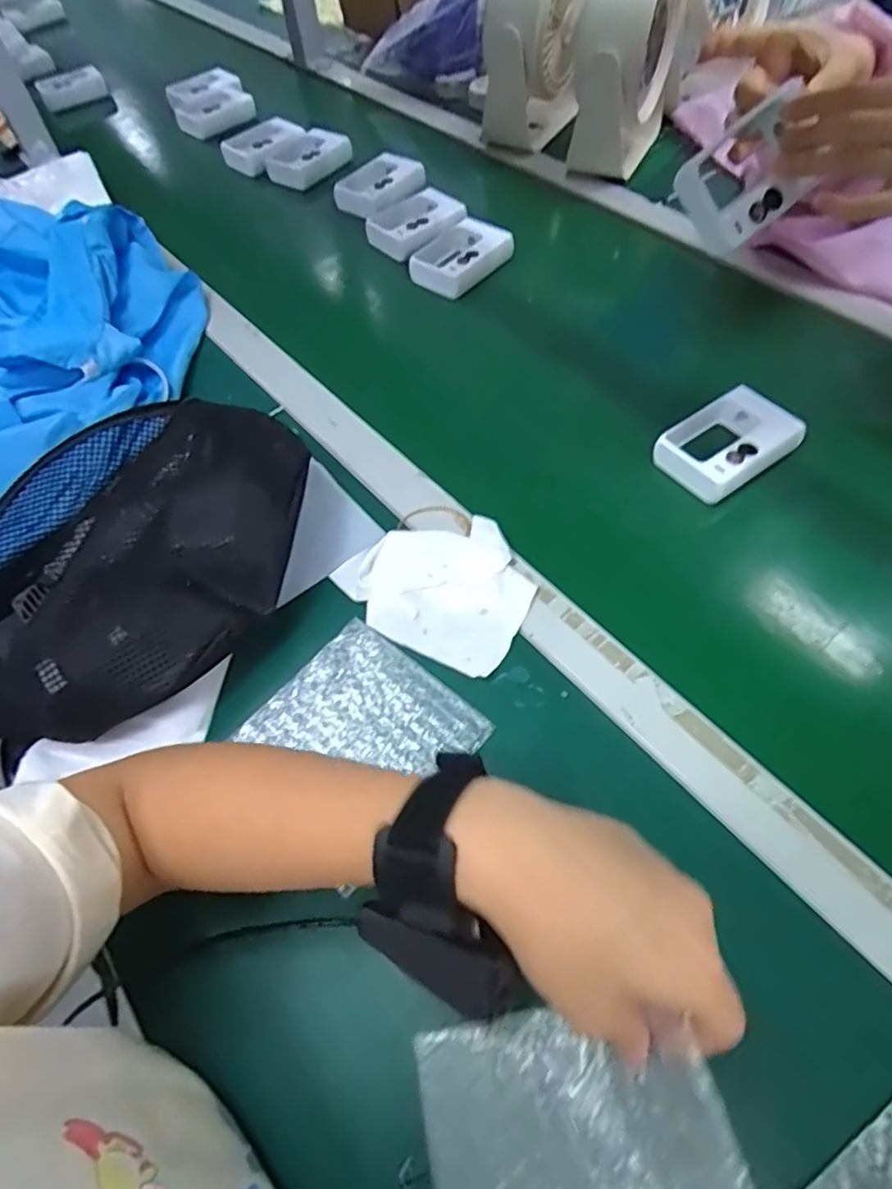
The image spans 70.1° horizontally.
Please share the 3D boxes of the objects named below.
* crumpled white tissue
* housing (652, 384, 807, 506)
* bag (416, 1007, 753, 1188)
[{"bbox_3d":[-0.004,-0.013,0.447,0.130,0.020,0.105,25,62,18],"label":"crumpled white tissue"},{"bbox_3d":[0.218,-0.118,0.495,0.101,0.026,0.075,-34,62,-17],"label":"housing"},{"bbox_3d":[0.058,0.239,0.257,0.124,0.009,0.117,-12,69,6],"label":"bag"}]

